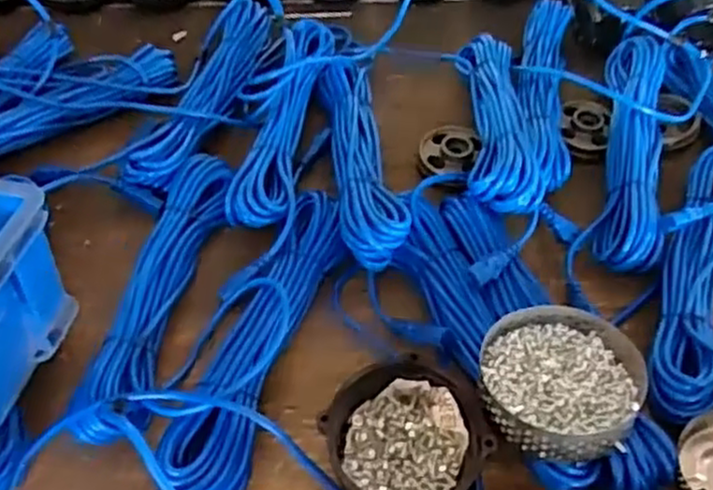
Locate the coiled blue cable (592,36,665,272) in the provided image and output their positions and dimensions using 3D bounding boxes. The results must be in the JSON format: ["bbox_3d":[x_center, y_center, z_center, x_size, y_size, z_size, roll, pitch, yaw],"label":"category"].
[{"bbox_3d":[0.324,-0.118,0.858,0.067,0.057,0.346,11,51,7],"label":"coiled blue cable"}]

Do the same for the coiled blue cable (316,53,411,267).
[{"bbox_3d":[0.003,-0.118,0.835,0.069,0.044,0.338,-5,51,-6],"label":"coiled blue cable"}]

